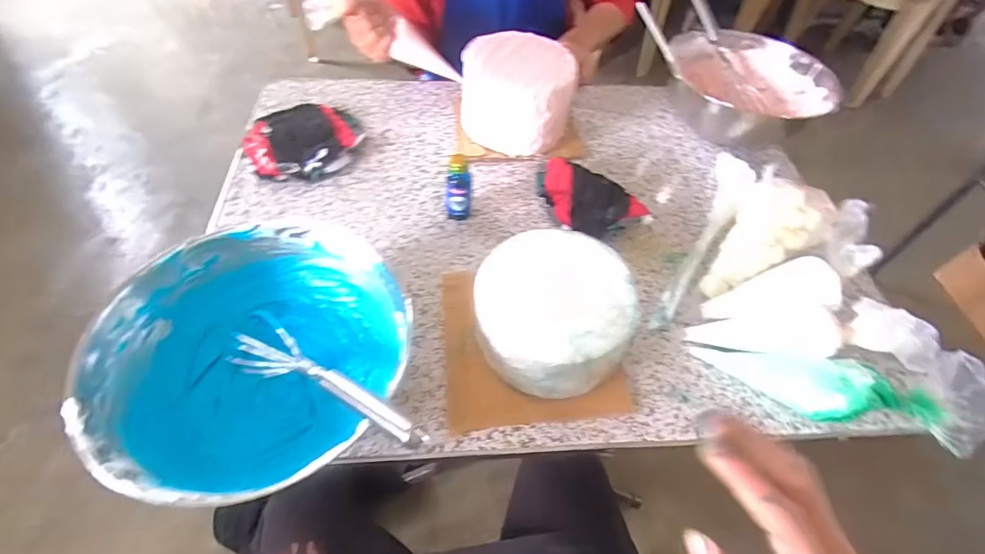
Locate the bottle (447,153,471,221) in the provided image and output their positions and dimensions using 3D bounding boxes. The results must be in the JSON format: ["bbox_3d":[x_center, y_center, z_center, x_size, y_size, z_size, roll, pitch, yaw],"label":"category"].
[{"bbox_3d":[-0.040,-0.103,0.558,0.028,0.081,0.026,5,54,-2],"label":"bottle"}]

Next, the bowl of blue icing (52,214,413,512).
[{"bbox_3d":[-0.197,0.066,0.406,0.225,0.083,0.241,36,59,20],"label":"bowl of blue icing"}]

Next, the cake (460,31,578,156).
[{"bbox_3d":[0.035,-0.254,0.652,0.153,0.102,0.128,10,54,2],"label":"cake"}]

